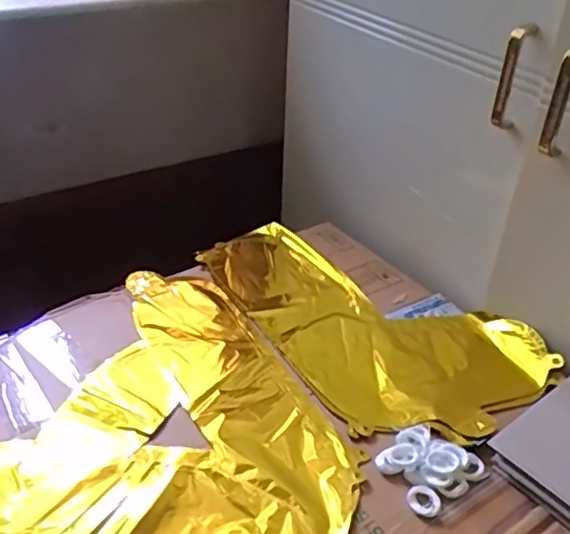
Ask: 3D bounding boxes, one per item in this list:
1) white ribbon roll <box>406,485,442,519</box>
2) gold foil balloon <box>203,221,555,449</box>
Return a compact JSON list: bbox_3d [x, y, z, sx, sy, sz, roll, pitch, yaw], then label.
[{"bbox_3d":[0.116,0.195,0.517,0.028,0.006,0.025,23,40,26],"label":"white ribbon roll"},{"bbox_3d":[0.088,0.052,0.722,0.233,0.029,0.391,-19,41,-29],"label":"gold foil balloon"}]

